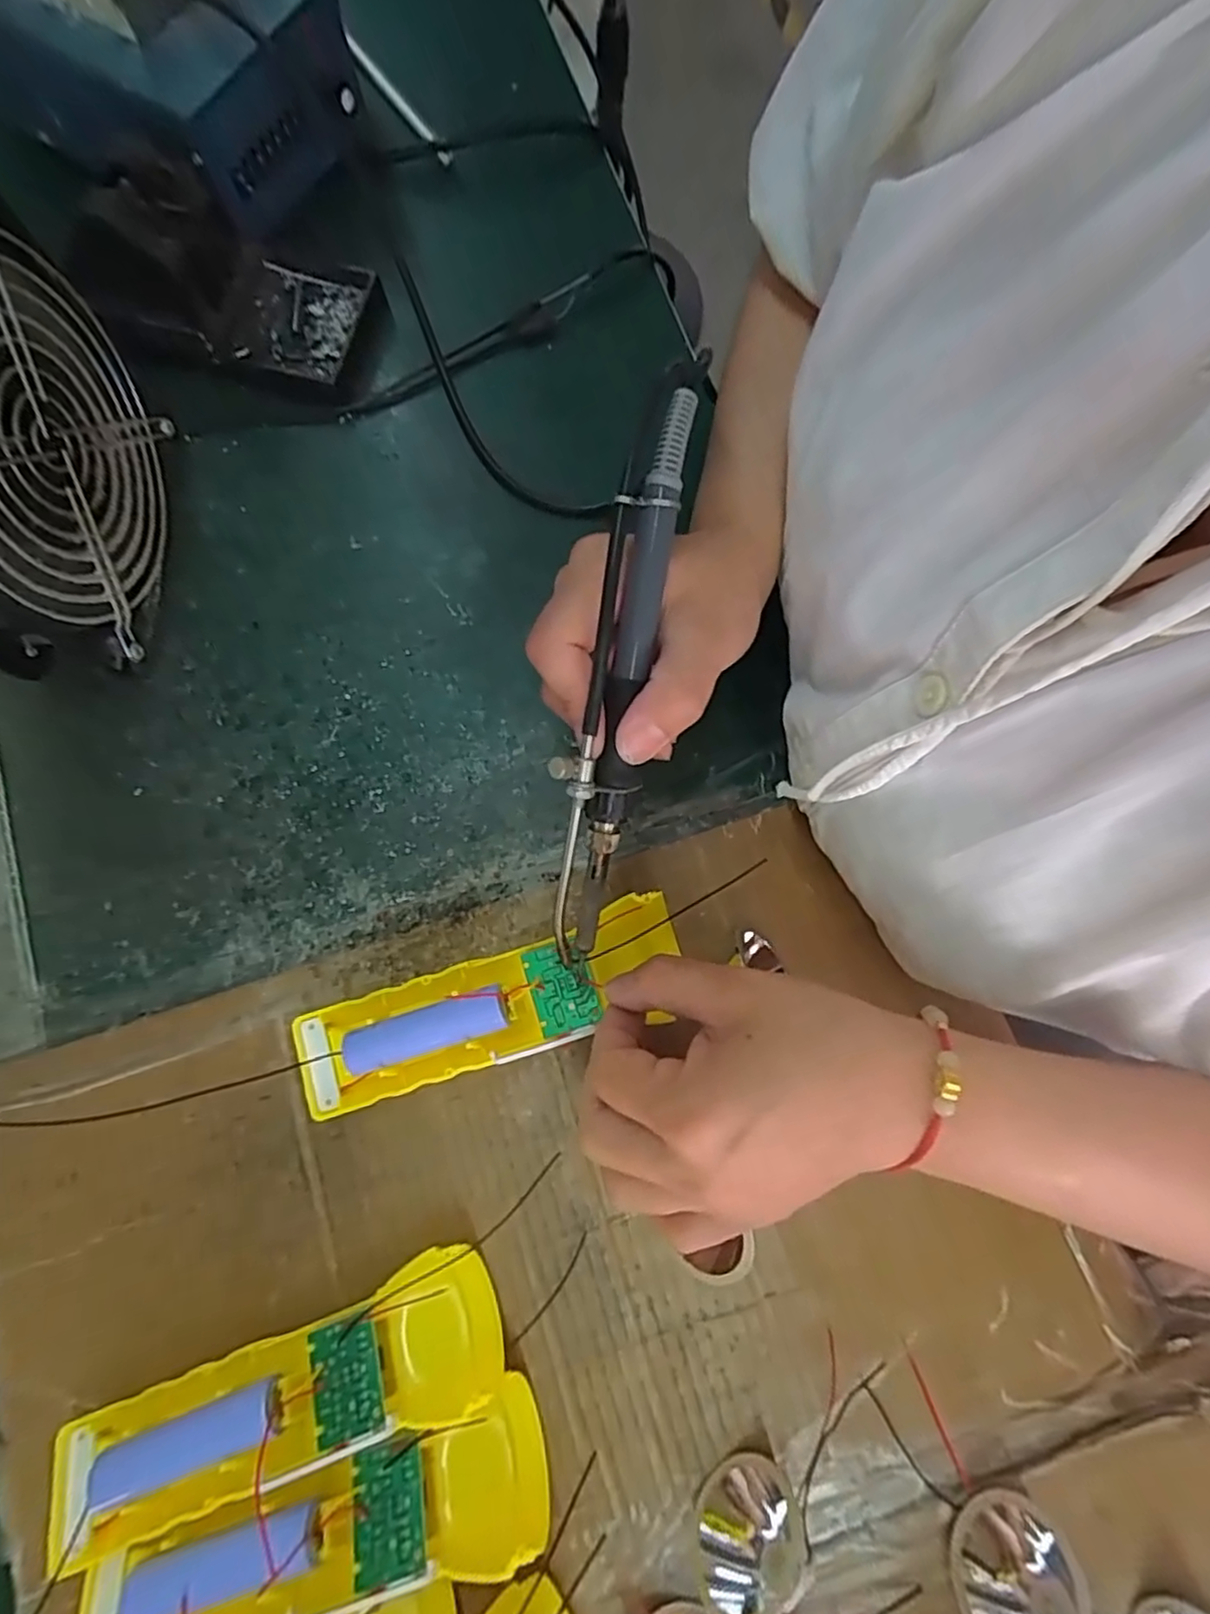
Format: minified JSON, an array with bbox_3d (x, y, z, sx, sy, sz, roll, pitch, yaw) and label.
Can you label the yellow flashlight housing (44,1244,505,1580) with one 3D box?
[{"bbox_3d":[-0.114,0.212,0.239,0.151,0.026,0.046,-18,54,-6],"label":"yellow flashlight housing"}]

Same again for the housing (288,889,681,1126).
[{"bbox_3d":[-0.046,0.080,0.267,0.156,0.017,0.044,-21,77,-3],"label":"housing"}]

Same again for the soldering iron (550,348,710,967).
[{"bbox_3d":[0.003,-0.043,0.231,0.023,0.023,0.210,11,101,1],"label":"soldering iron"}]

